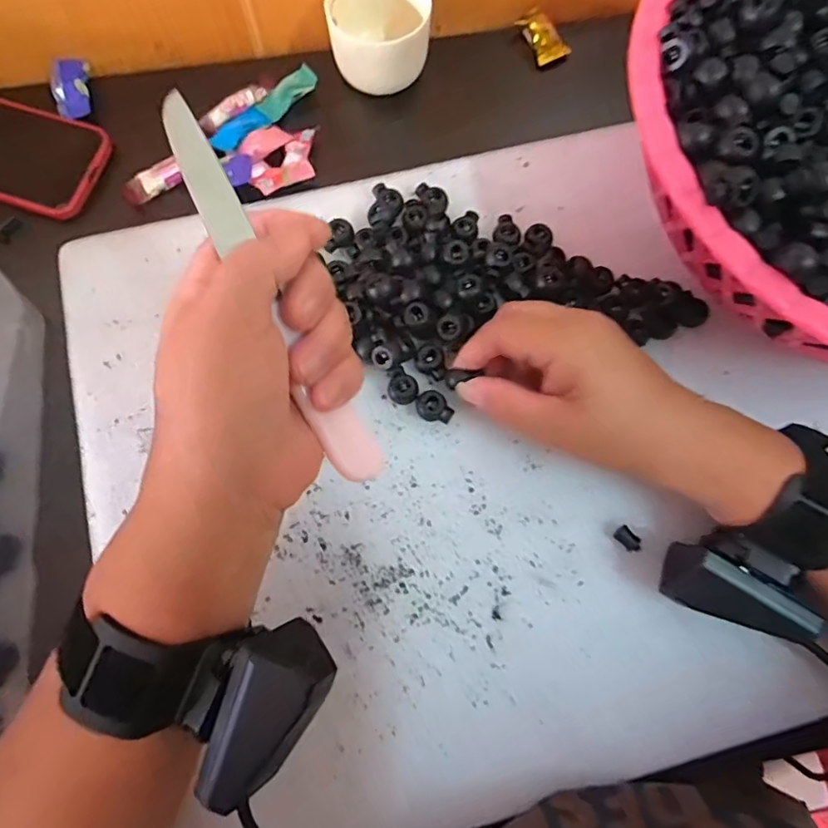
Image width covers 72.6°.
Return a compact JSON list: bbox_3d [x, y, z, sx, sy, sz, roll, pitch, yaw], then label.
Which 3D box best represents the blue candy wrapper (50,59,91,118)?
[{"bbox_3d":[-0.238,-0.226,0.392,0.020,0.011,0.042,-9,76,-3],"label":"blue candy wrapper"}]

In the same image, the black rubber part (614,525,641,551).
[{"bbox_3d":[0.118,0.070,0.313,0.008,0.009,0.015,-40,80,-10],"label":"black rubber part"}]

